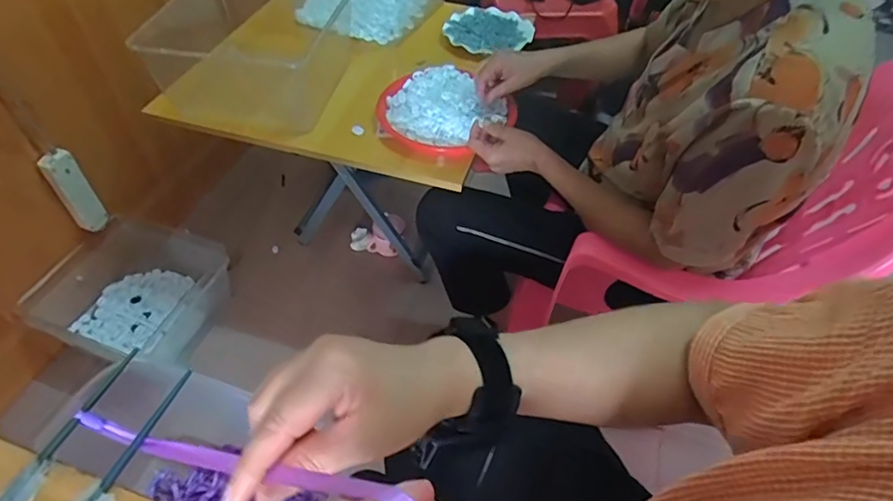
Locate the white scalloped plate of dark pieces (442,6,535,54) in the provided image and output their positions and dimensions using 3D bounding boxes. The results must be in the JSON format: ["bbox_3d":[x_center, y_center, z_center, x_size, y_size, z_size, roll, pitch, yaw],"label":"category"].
[{"bbox_3d":[0.091,-0.471,1.153,0.190,0.022,0.157,-19,53,-17],"label":"white scalloped plate of dark pieces"}]

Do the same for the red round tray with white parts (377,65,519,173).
[{"bbox_3d":[-0.006,-0.253,0.960,0.231,0.040,0.224,25,53,18],"label":"red round tray with white parts"}]

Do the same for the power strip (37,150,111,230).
[{"bbox_3d":[-0.751,-0.119,1.100,0.058,0.181,0.035,-32,58,-25],"label":"power strip"}]

